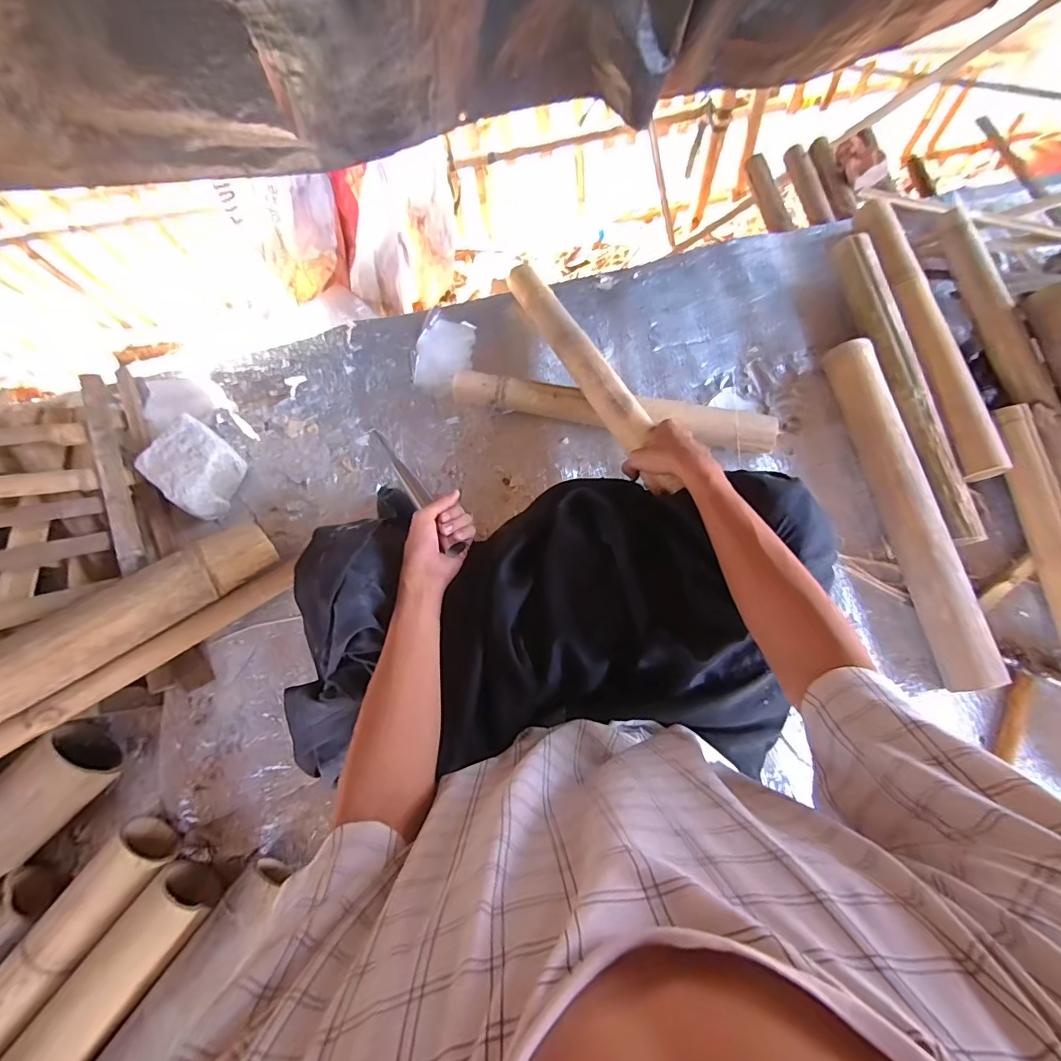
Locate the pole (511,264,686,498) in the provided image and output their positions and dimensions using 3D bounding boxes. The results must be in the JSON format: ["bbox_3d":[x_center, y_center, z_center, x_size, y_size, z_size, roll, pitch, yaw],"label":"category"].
[{"bbox_3d":[0.085,-0.263,0.771,0.053,0.039,0.489,-26,65,-5],"label":"pole"}]

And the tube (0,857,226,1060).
[{"bbox_3d":[-0.546,0.599,0.573,0.086,0.103,0.413,35,79,10],"label":"tube"}]

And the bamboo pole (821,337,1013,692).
[{"bbox_3d":[0.546,-0.042,0.727,0.054,0.072,0.520,-8,75,0],"label":"bamboo pole"}]

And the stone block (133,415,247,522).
[{"bbox_3d":[-0.536,-0.100,0.801,0.129,0.088,0.117,34,78,10],"label":"stone block"}]

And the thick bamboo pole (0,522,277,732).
[{"bbox_3d":[-0.594,0.148,0.627,0.533,0.069,0.085,-35,76,-24],"label":"thick bamboo pole"}]

